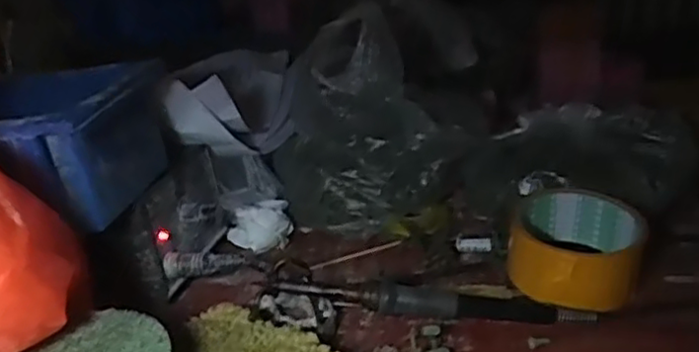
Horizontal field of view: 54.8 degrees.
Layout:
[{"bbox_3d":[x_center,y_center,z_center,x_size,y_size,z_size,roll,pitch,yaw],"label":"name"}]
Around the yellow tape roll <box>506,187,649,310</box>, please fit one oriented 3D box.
[{"bbox_3d":[0.153,0.049,0.459,0.084,0.047,0.091,0,21,14],"label":"yellow tape roll"}]

